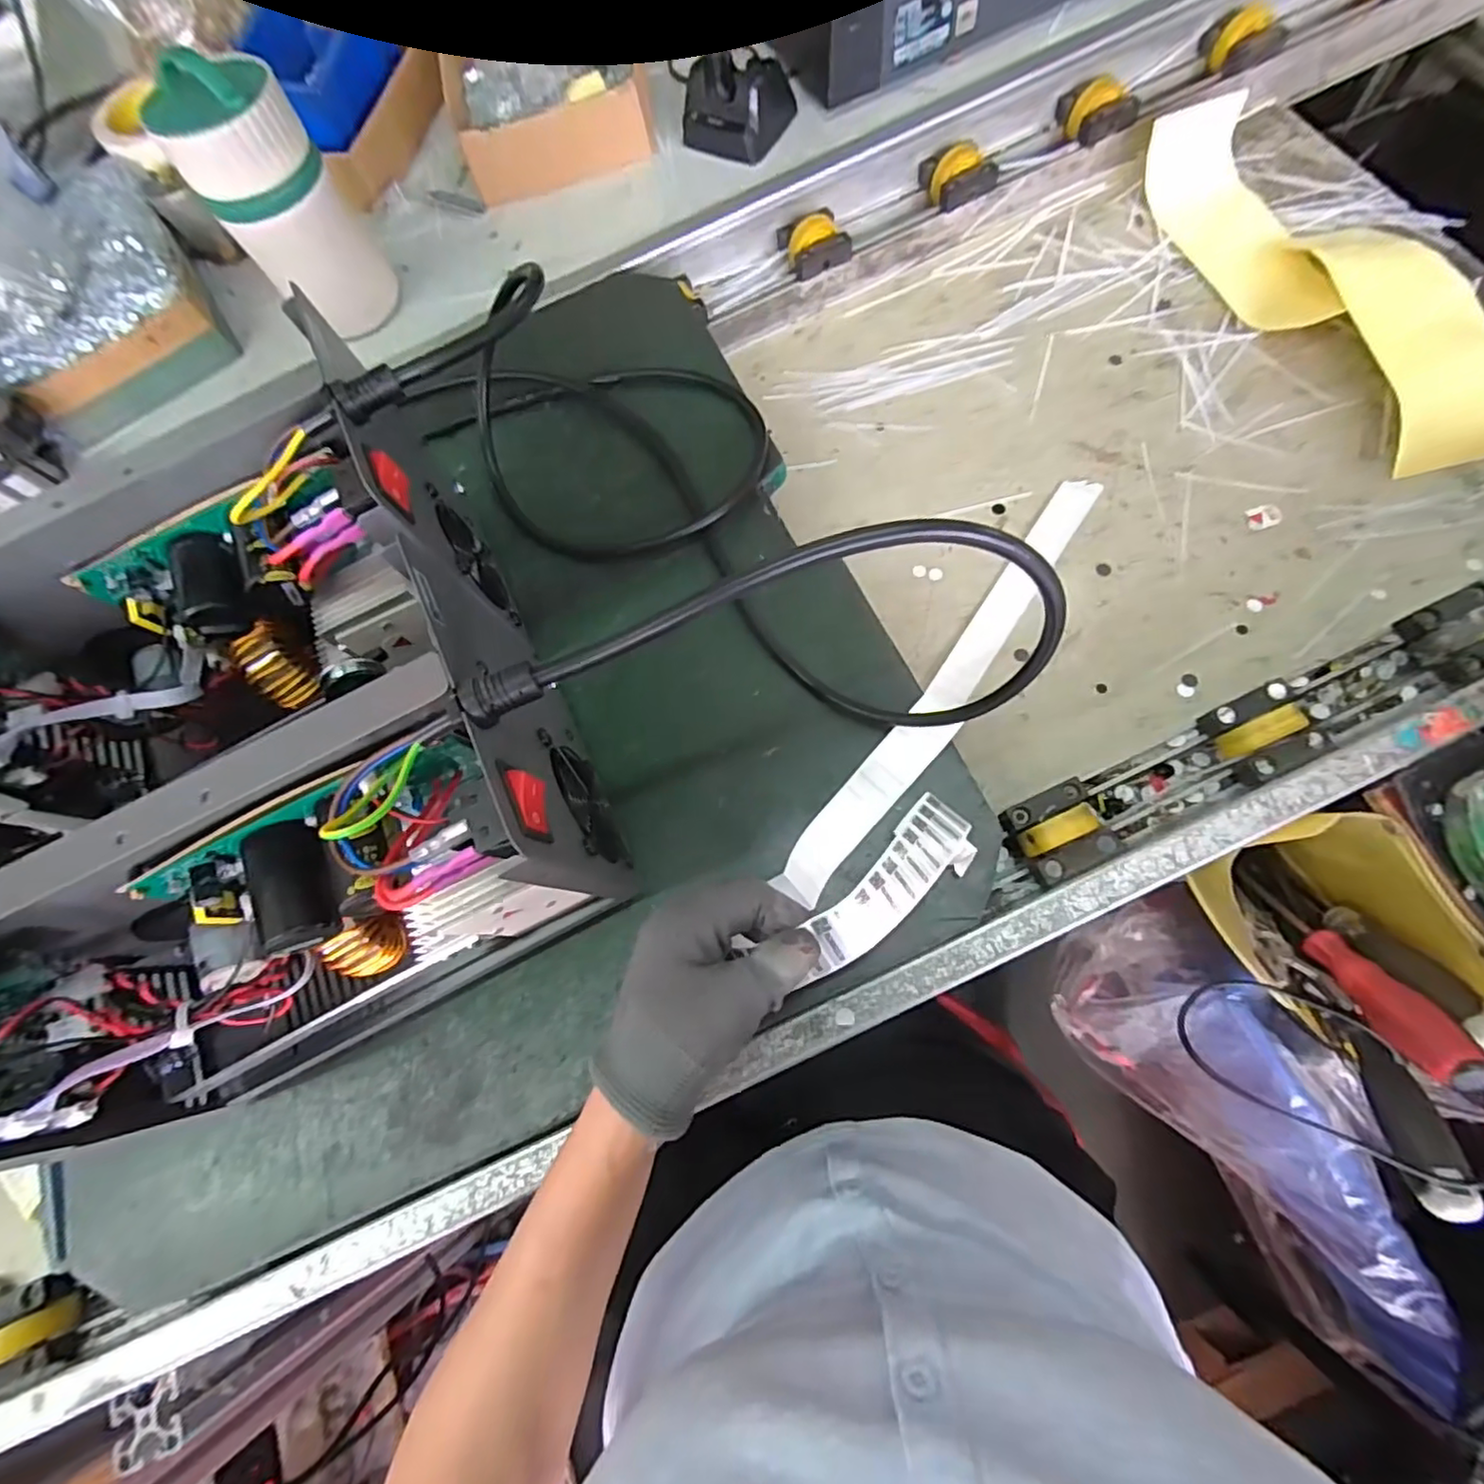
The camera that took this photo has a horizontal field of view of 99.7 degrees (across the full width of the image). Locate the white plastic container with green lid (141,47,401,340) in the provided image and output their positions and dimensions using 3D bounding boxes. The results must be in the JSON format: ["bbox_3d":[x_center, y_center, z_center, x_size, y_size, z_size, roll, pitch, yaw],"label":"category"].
[{"bbox_3d":[-0.355,-0.416,0.487,0.094,0.154,0.086,0,73,0],"label":"white plastic container with green lid"}]

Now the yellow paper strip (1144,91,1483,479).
[{"bbox_3d":[0.504,-0.402,0.538,0.138,0.065,0.399,-30,72,-3],"label":"yellow paper strip"}]

